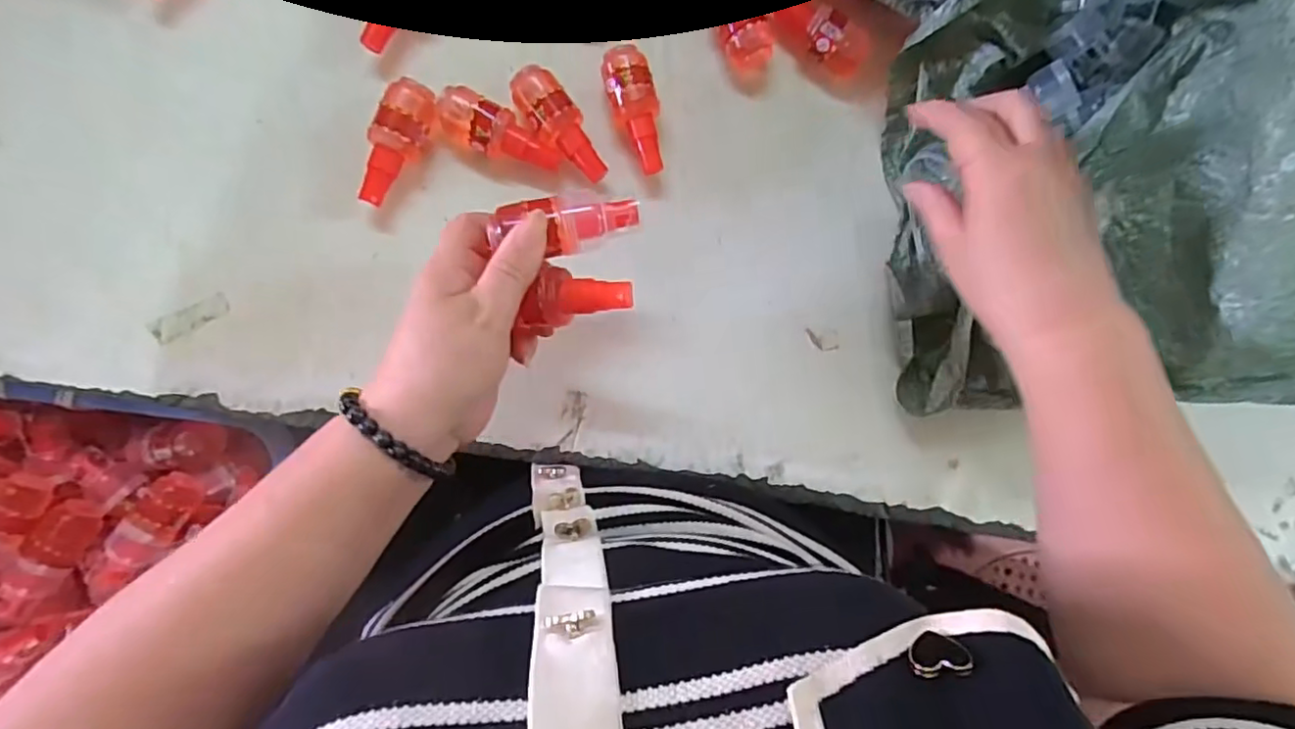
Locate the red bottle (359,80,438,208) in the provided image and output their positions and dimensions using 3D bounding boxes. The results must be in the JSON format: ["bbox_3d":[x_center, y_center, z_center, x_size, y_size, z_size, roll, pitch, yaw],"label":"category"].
[{"bbox_3d":[-0.151,-0.133,0.373,0.028,0.025,0.077,21,88,-6],"label":"red bottle"}]

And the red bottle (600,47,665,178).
[{"bbox_3d":[-0.007,-0.160,0.393,0.029,0.030,0.076,-16,92,-6],"label":"red bottle"}]

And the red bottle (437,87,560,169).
[{"bbox_3d":[-0.091,-0.141,0.382,0.076,0.032,0.030,25,88,-6],"label":"red bottle"}]

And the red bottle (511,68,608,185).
[{"bbox_3d":[-0.054,-0.149,0.386,0.028,0.029,0.077,-38,94,-5],"label":"red bottle"}]

